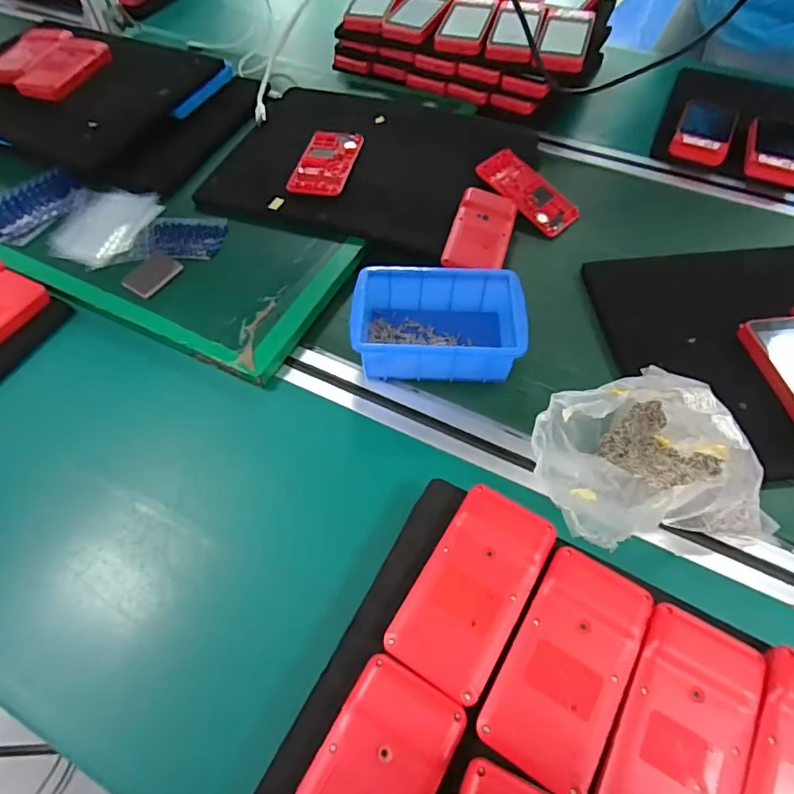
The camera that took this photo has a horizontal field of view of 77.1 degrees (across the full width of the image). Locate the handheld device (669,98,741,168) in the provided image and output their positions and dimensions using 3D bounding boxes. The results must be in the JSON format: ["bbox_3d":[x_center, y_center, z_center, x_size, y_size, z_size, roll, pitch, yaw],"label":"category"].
[{"bbox_3d":[0.382,-0.330,0.619,0.063,0.021,0.124,24,61,15],"label":"handheld device"}]

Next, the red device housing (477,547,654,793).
[{"bbox_3d":[0.098,0.149,0.282,0.061,0.015,0.118,28,62,17],"label":"red device housing"}]

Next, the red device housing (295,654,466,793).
[{"bbox_3d":[-0.016,0.204,0.257,0.061,0.019,0.116,26,62,16],"label":"red device housing"}]

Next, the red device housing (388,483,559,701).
[{"bbox_3d":[0.047,0.115,0.305,0.062,0.017,0.116,27,62,17],"label":"red device housing"}]

